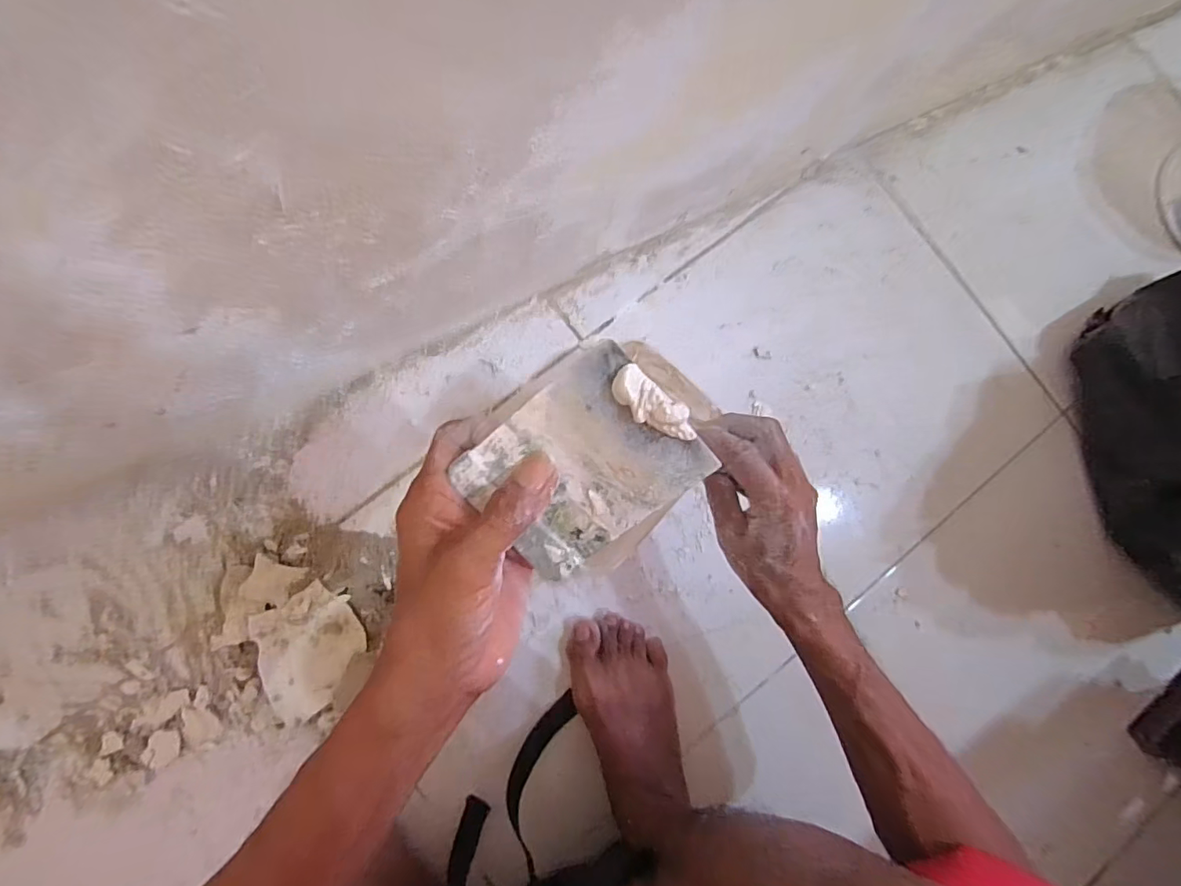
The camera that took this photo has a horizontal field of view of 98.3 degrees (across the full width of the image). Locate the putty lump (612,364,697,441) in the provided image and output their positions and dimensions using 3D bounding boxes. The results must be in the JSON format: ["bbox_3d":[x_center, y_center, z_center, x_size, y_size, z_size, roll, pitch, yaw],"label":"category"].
[{"bbox_3d":[0.028,-0.016,0.222,0.043,0.011,0.017,34,101,-10],"label":"putty lump"}]

